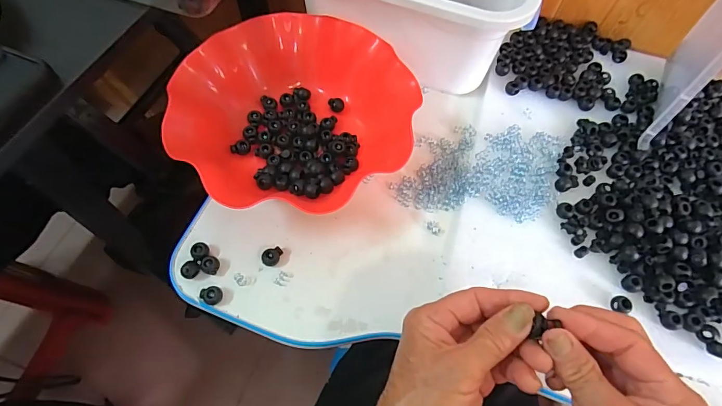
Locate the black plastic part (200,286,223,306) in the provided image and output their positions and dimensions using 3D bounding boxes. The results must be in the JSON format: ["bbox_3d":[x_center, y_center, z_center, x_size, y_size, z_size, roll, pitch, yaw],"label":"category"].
[{"bbox_3d":[-0.127,0.078,0.347,0.016,0.011,0.015,1,63,-2],"label":"black plastic part"}]

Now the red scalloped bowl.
[{"bbox_3d":[-0.066,-0.091,0.398,0.213,0.057,0.198,1,63,-2],"label":"red scalloped bowl"}]

